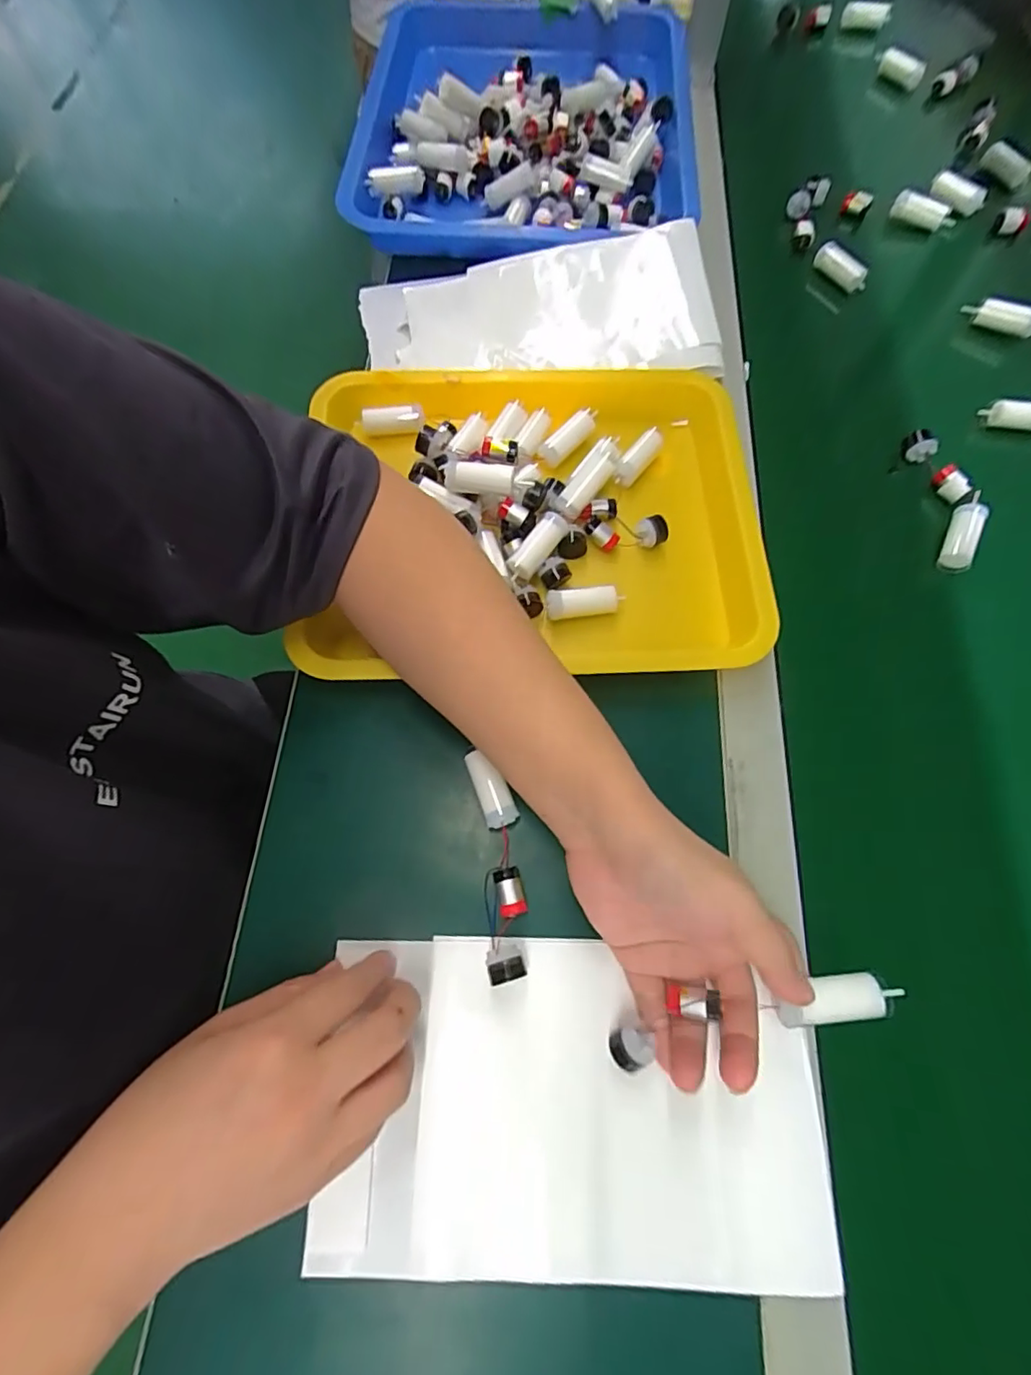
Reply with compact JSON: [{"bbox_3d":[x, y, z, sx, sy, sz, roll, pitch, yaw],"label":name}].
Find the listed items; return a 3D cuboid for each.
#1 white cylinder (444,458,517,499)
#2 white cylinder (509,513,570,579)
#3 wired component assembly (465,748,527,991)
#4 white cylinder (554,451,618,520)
[{"bbox_3d":[-0.026,-0.148,0.405,0.050,0.023,0.018,13,66,5],"label":"white cylinder"},{"bbox_3d":[0.018,-0.102,0.404,0.019,0.017,0.058,37,70,15],"label":"white cylinder"},{"bbox_3d":[-0.010,0.103,0.340,0.026,0.021,0.129,-7,66,-4],"label":"wired component assembly"},{"bbox_3d":[0.051,-0.149,0.413,0.053,0.017,0.021,-47,74,18],"label":"white cylinder"}]

